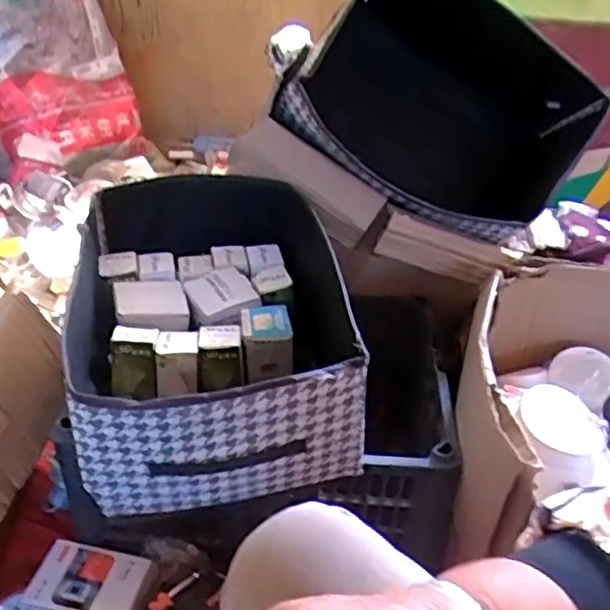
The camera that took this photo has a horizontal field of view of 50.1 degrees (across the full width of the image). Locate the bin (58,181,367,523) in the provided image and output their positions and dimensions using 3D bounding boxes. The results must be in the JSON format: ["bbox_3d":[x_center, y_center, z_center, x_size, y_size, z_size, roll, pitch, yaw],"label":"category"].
[{"bbox_3d":[-0.124,0.009,0.837,0.320,0.173,0.499,-7,36,-15],"label":"bin"}]

